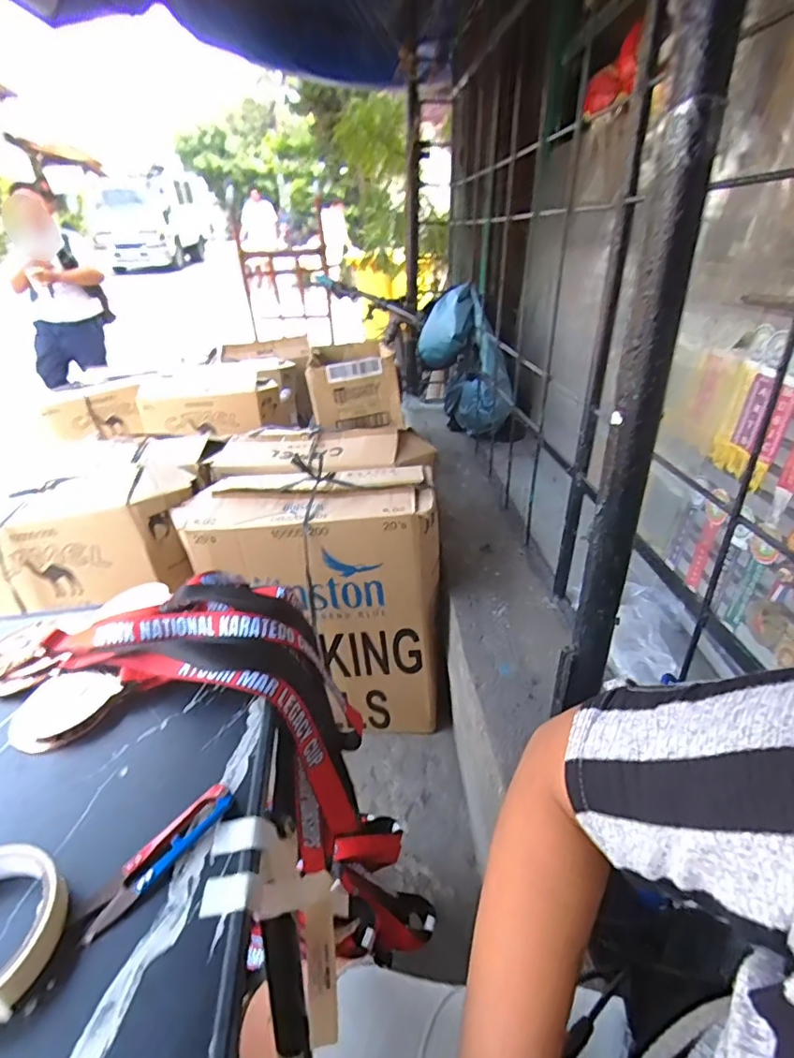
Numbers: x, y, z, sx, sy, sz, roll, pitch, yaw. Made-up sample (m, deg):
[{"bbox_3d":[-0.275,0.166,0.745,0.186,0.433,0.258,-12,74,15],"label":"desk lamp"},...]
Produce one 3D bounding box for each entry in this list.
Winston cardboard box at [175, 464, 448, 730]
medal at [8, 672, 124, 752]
[{"bbox_3d":[-0.173,0.160,1.245,0.538,0.550,0.238,1,28,4],"label":"Winston cardboard box"},{"bbox_3d":[-0.277,0.145,0.437,0.079,0.014,0.072,11,33,26],"label":"medal"}]

